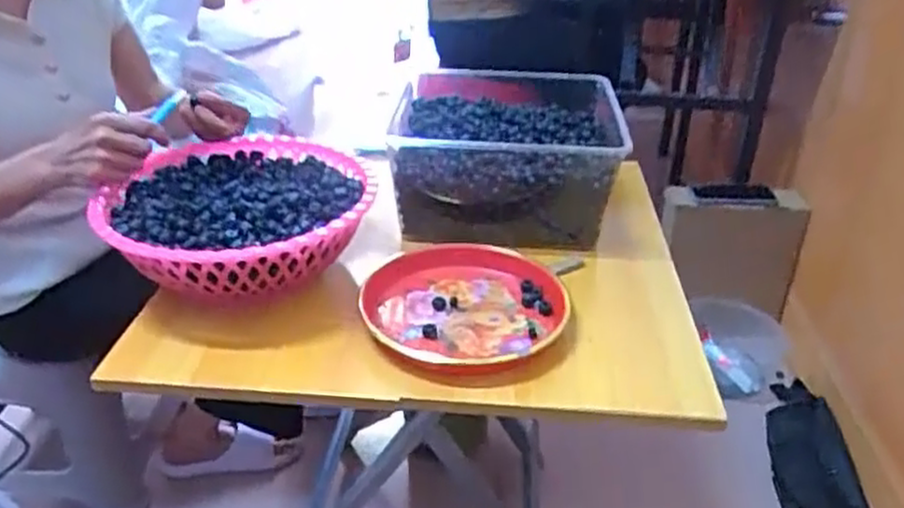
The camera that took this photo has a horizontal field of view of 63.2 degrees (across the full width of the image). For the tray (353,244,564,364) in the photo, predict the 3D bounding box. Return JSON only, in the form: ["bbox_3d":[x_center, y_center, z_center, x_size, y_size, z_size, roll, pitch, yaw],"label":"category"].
[{"bbox_3d":[0.016,0.056,0.796,0.222,0.038,0.208,0,30,0],"label":"tray"}]

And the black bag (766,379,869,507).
[{"bbox_3d":[0.634,0.360,1.316,0.136,0.078,0.375,1,46,1],"label":"black bag"}]

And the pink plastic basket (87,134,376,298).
[{"bbox_3d":[-0.233,-0.043,0.839,0.279,0.084,0.293,0,30,-1],"label":"pink plastic basket"}]

